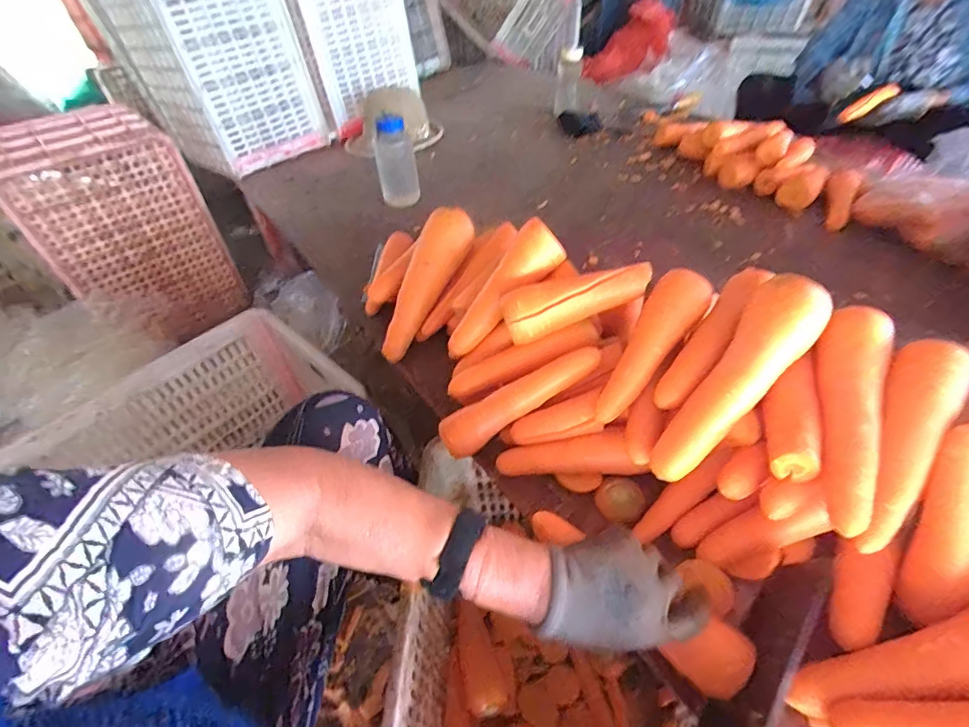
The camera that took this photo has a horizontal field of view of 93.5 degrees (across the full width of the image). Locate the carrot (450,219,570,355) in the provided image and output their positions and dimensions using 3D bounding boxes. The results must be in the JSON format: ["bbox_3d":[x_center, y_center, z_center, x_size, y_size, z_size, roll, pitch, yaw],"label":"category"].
[{"bbox_3d":[0.022,-0.084,0.589,0.204,0.057,0.050,-49,50,14],"label":"carrot"}]

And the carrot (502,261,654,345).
[{"bbox_3d":[0.111,-0.076,0.539,0.178,0.056,0.042,-17,46,5],"label":"carrot"}]

